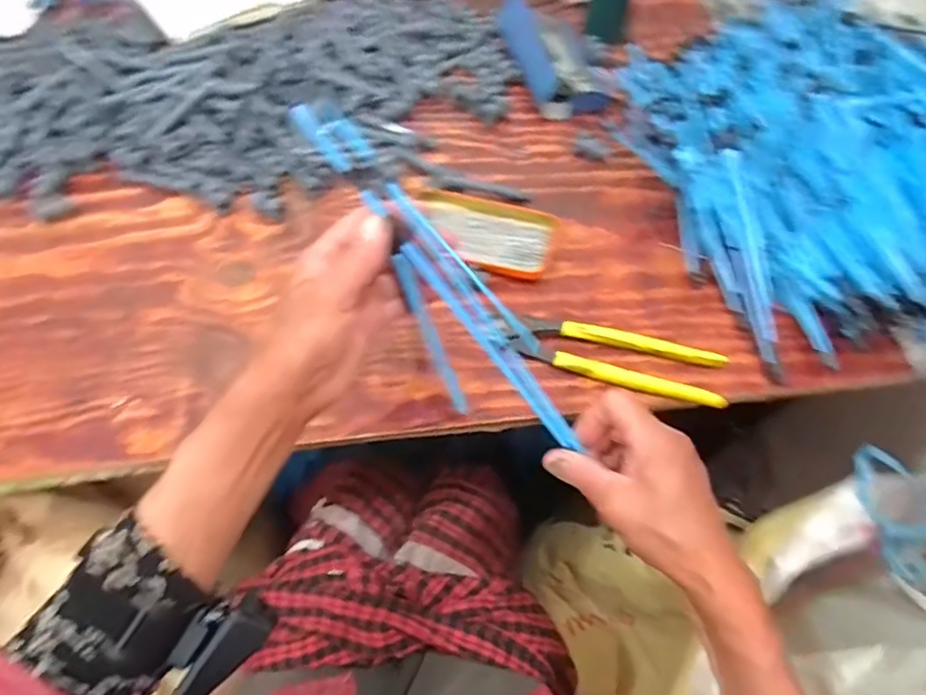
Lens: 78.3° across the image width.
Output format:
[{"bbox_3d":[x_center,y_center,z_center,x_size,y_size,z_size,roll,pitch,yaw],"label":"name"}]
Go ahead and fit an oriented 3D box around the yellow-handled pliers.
[{"bbox_3d":[0.123,0.006,0.483,0.190,0.017,0.047,13,61,9],"label":"yellow-handled pliers"}]

